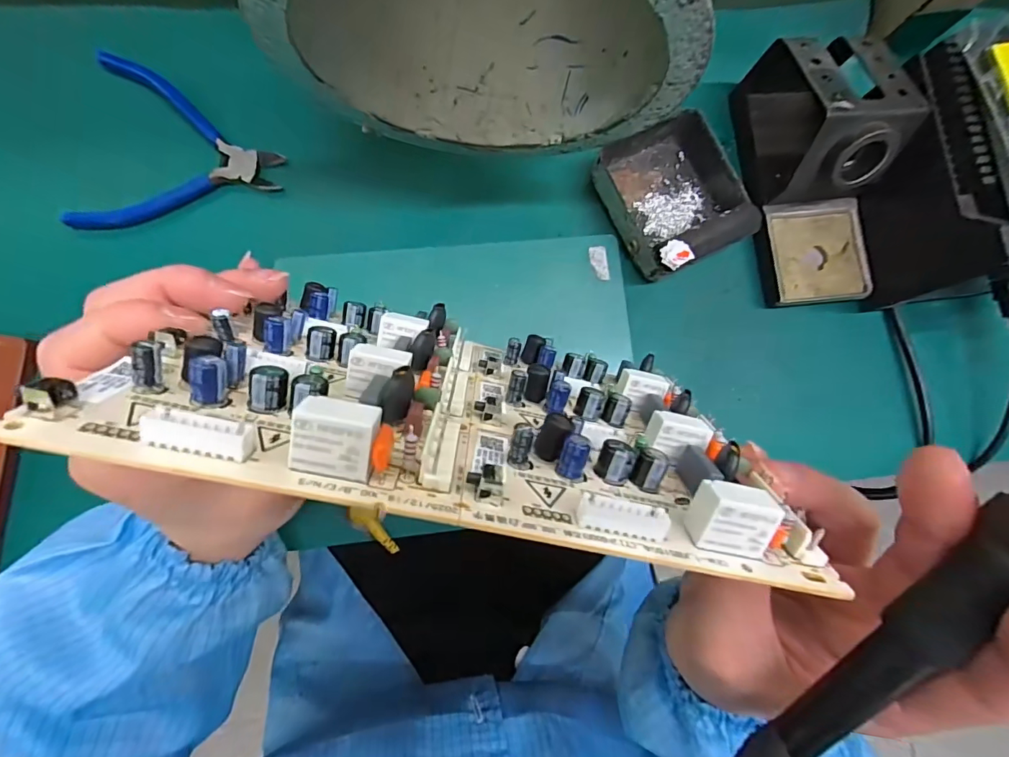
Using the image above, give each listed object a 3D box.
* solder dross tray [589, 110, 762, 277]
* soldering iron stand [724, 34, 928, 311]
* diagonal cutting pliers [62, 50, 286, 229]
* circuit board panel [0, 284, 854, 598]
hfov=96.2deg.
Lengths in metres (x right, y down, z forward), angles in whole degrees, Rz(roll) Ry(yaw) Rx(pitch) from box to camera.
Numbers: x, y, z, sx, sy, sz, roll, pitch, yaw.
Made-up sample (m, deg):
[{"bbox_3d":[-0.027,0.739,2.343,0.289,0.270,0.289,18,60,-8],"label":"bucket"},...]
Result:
[{"bbox_3d":[0.112,-0.121,0.295,0.079,0.034,0.093,-25,88,-9],"label":"solder dross tray"},{"bbox_3d":[0.211,-0.134,0.293,0.071,0.071,0.158,-6,86,-8],"label":"soldering iron stand"},{"bbox_3d":[-0.199,-0.138,0.281,0.109,0.010,0.105,8,84,-6],"label":"diagonal cutting pliers"},{"bbox_3d":[-0.013,0.003,0.159,0.193,0.121,0.018,12,114,-6],"label":"circuit board panel"}]

